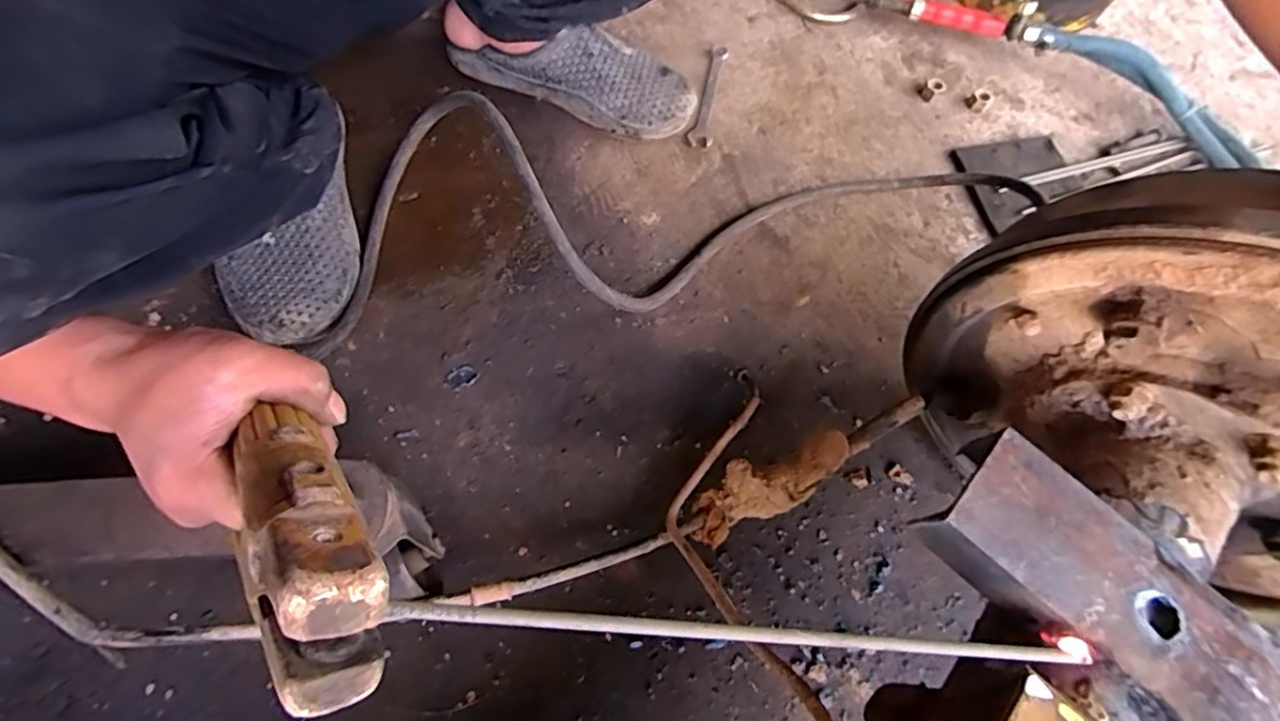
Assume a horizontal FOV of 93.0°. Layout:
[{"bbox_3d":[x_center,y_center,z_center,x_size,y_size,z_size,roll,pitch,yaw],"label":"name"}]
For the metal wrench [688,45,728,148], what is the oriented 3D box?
[{"bbox_3d":[0.079,-0.290,0.666,0.025,0.009,0.156,14,65,3],"label":"metal wrench"}]

